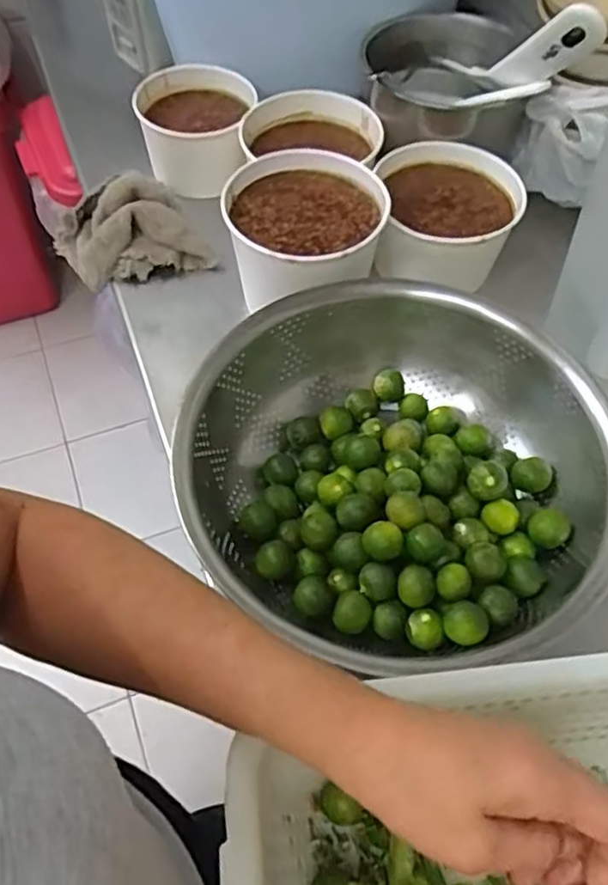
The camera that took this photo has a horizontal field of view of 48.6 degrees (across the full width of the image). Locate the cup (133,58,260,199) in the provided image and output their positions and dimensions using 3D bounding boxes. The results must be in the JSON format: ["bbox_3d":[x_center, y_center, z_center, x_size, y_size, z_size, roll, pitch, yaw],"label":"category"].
[{"bbox_3d":[-0.116,-0.334,0.727,0.109,0.089,0.118,1,57,-1],"label":"cup"}]

